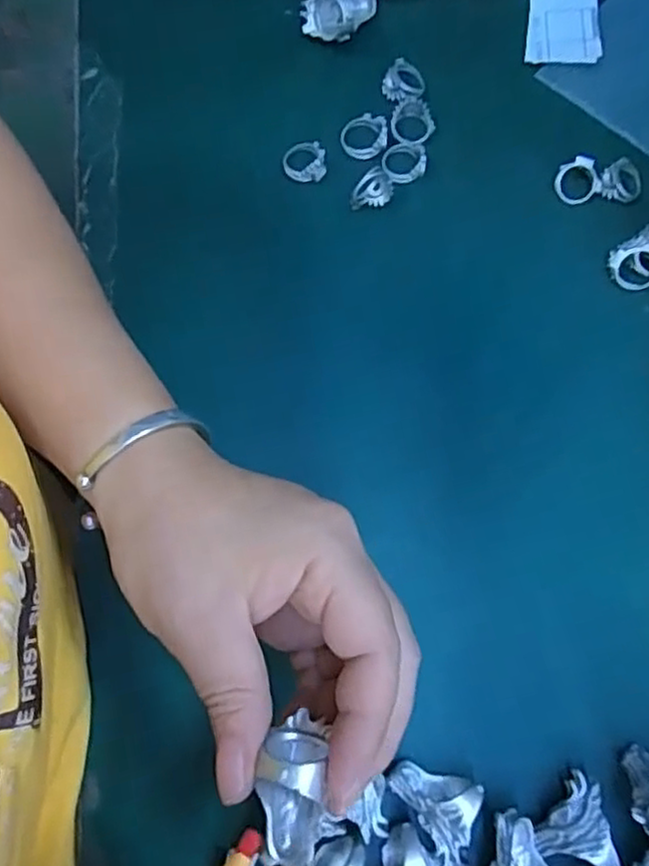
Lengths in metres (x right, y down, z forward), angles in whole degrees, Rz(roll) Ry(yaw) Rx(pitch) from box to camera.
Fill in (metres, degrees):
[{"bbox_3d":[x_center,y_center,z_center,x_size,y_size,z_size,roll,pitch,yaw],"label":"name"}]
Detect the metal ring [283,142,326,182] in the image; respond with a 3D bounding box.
[{"bbox_3d":[-0.010,-0.137,0.342,0.021,0.007,0.021,0,75,0],"label":"metal ring"}]

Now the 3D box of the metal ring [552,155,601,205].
[{"bbox_3d":[0.126,-0.125,0.337,0.022,0.004,0.021,3,110,9],"label":"metal ring"}]

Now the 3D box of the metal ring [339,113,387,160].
[{"bbox_3d":[0.020,-0.151,0.343,0.024,0.004,0.022,0,75,0],"label":"metal ring"}]

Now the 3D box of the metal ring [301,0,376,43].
[{"bbox_3d":[0.010,-0.216,0.351,0.040,0.021,0.020,-20,76,-5],"label":"metal ring"}]

